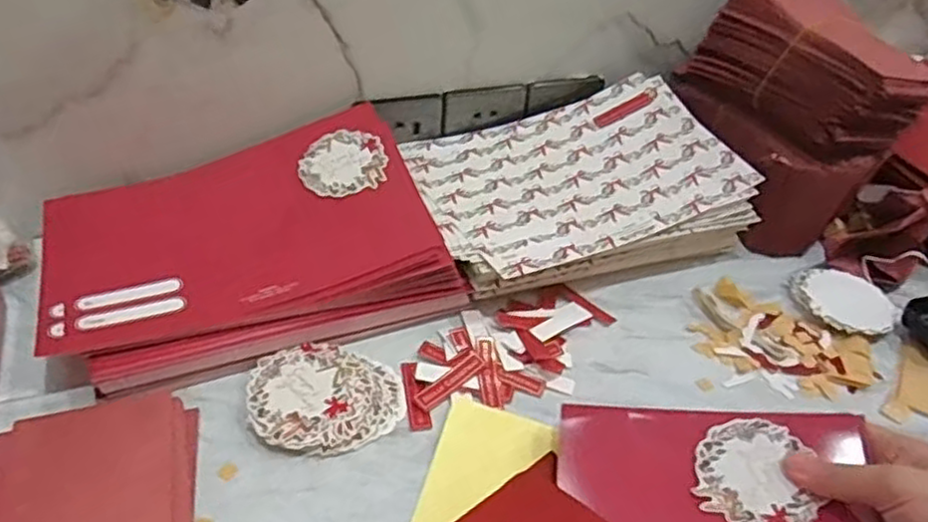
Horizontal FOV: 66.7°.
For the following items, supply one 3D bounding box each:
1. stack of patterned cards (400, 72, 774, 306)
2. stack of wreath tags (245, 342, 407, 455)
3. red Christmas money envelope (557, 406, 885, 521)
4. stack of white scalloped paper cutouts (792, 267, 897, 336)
[{"bbox_3d":[0.095,-0.067,0.621,0.265,0.091,0.190,-11,42,-20],"label":"stack of patterned cards"},{"bbox_3d":[-0.093,0.089,0.472,0.098,0.014,0.087,-19,46,-27],"label":"stack of wreath tags"},{"bbox_3d":[0.141,0.124,0.409,0.169,0.012,0.090,1,51,13],"label":"red Christmas money envelope"},{"bbox_3d":[0.313,0.033,0.582,0.079,0.016,0.076,30,45,26],"label":"stack of white scalloped paper cutouts"}]

